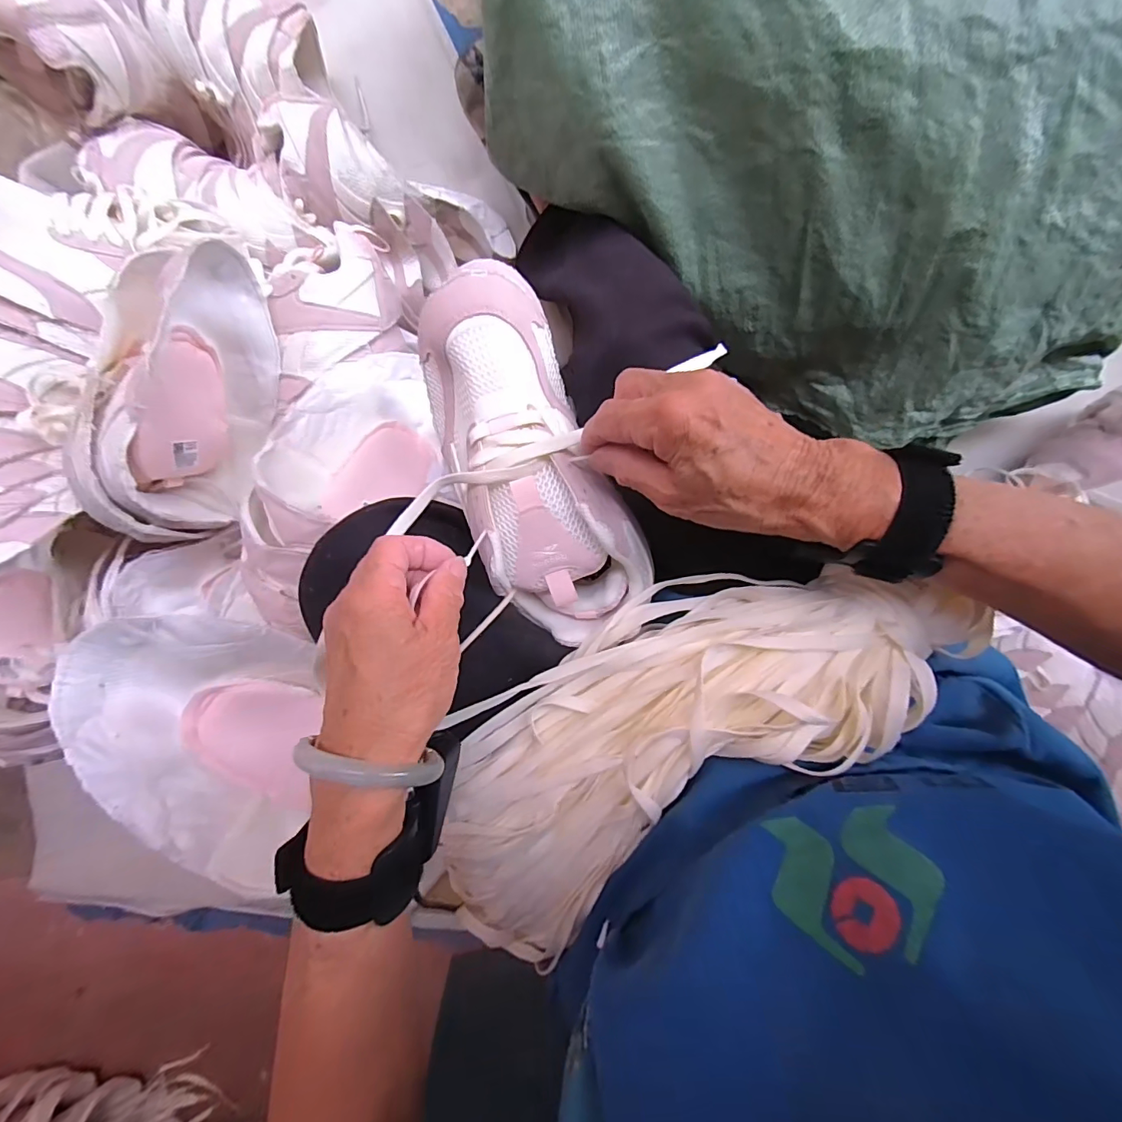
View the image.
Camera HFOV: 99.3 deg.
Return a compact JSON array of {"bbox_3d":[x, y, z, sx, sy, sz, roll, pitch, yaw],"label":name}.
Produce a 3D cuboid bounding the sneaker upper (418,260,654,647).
[{"bbox_3d":[-0.019,-0.062,0.308,0.096,0.055,0.231,-20,97,3],"label":"sneaker upper"}]

